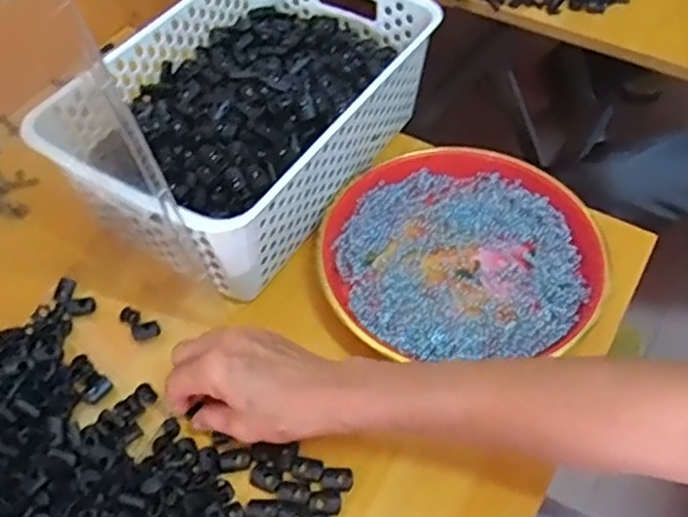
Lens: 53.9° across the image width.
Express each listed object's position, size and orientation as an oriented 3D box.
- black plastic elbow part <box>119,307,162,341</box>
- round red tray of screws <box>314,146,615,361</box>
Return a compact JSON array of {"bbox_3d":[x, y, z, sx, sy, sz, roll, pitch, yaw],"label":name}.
[{"bbox_3d":[-0.155,0.049,0.516,0.019,0.009,0.036,-33,60,-21],"label":"black plastic elbow part"},{"bbox_3d":[0.092,-0.007,0.539,0.218,0.023,0.191,-5,54,-2],"label":"round red tray of screws"}]

